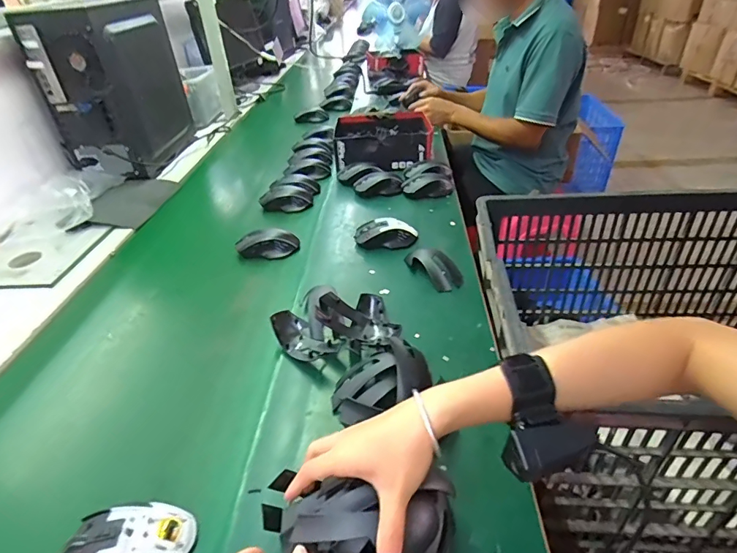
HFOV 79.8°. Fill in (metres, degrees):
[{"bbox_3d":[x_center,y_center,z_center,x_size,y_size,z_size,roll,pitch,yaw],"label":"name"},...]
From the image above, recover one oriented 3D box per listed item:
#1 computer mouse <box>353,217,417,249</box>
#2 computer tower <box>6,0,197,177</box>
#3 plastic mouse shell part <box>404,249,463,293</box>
[{"bbox_3d":[0.034,-0.077,0.834,0.119,0.038,0.054,-3,35,1],"label":"computer mouse"},{"bbox_3d":[-0.648,-0.490,1.157,0.185,0.379,0.347,-1,35,3],"label":"computer tower"},{"bbox_3d":[0.109,-0.022,0.742,0.057,0.035,0.114,-23,40,-26],"label":"plastic mouse shell part"}]

